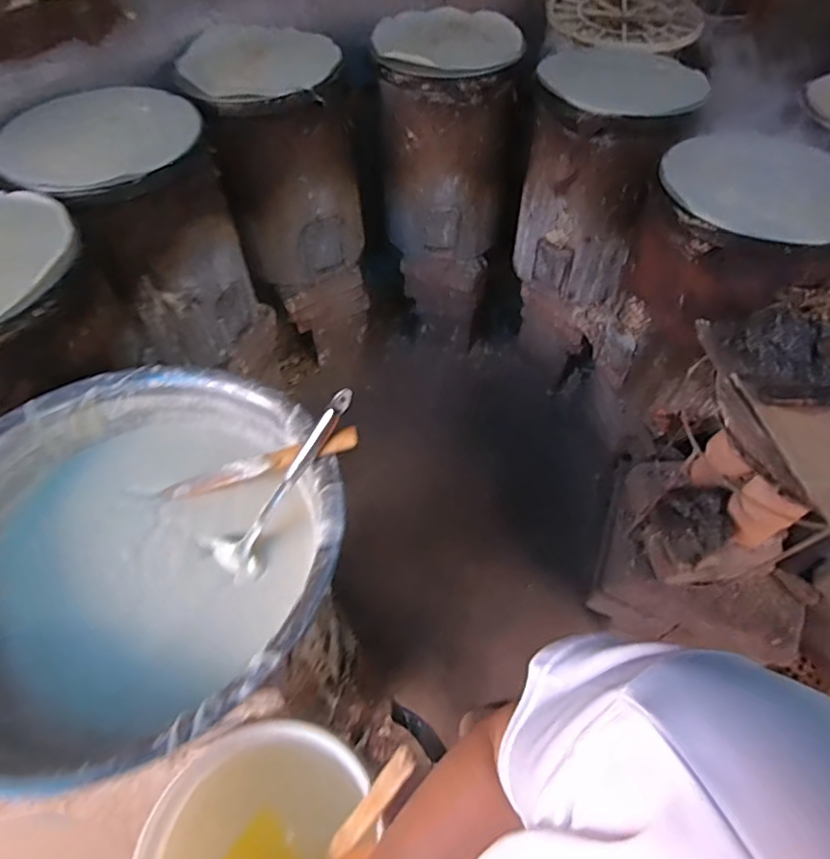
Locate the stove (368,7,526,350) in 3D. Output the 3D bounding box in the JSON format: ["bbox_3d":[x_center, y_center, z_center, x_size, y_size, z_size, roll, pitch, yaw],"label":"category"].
[{"bbox_3d":[0.074,-0.691,1.605,0.368,0.780,0.444,3,55,1],"label":"stove"}]

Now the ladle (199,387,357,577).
[{"bbox_3d":[-0.180,0.070,0.744,0.089,0.035,0.303,38,97,23],"label":"ladle"}]

